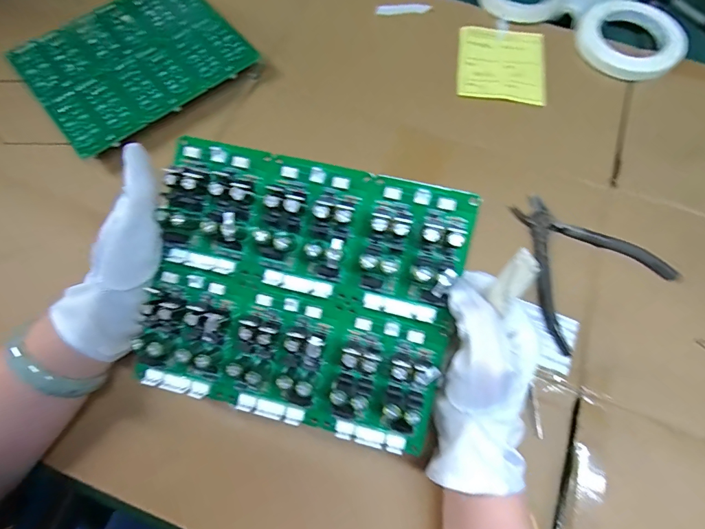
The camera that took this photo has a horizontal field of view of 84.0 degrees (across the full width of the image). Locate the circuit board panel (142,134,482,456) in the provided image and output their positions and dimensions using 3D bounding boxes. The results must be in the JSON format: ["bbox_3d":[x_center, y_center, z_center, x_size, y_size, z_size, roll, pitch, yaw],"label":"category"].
[{"bbox_3d":[-0.035,0.019,0.260,0.202,0.024,0.171,12,93,5],"label":"circuit board panel"}]

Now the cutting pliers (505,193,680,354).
[{"bbox_3d":[0.206,-0.007,0.369,0.132,0.016,0.134,-32,73,-10],"label":"cutting pliers"}]

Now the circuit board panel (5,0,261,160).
[{"bbox_3d":[-0.236,-0.224,0.426,0.208,0.025,0.166,-42,75,-13],"label":"circuit board panel"}]

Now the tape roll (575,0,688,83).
[{"bbox_3d":[0.326,-0.265,0.460,0.121,0.014,0.113,0,70,1],"label":"tape roll"}]

